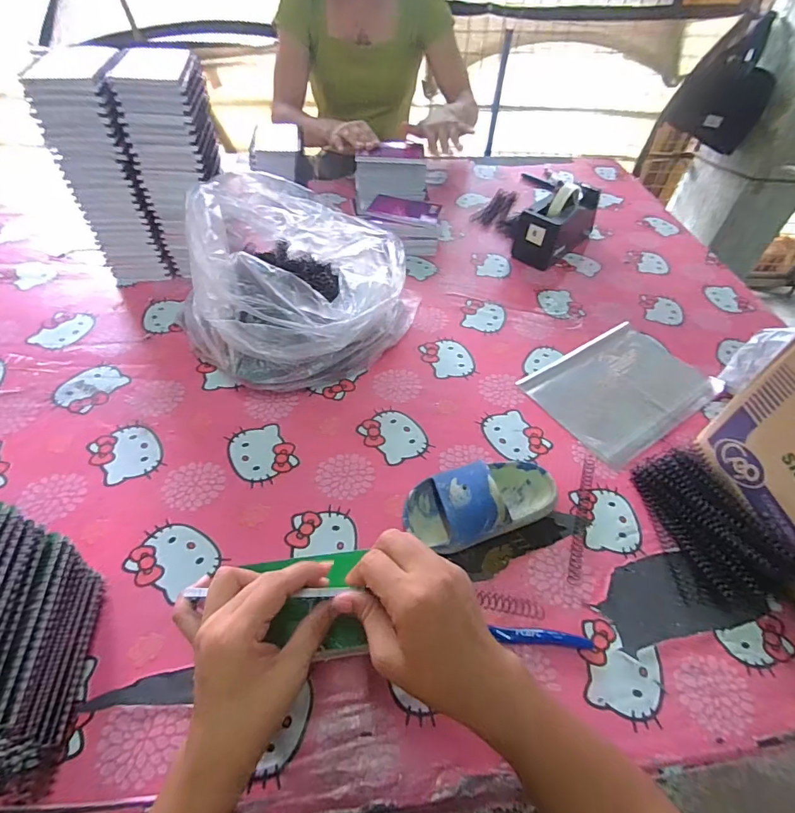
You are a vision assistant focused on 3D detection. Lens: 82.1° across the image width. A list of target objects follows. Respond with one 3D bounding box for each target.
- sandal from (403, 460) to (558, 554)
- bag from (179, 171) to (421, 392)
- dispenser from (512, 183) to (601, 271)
[{"bbox_3d":[0.095,0.099,0.493,0.172,0.060,0.081,-13,51,-14],"label":"sandal"},{"bbox_3d":[-0.135,-0.158,0.616,0.271,0.180,0.251,15,50,9],"label":"bag"},{"bbox_3d":[0.306,-0.355,0.864,0.081,0.113,0.205,34,55,23],"label":"dispenser"}]

